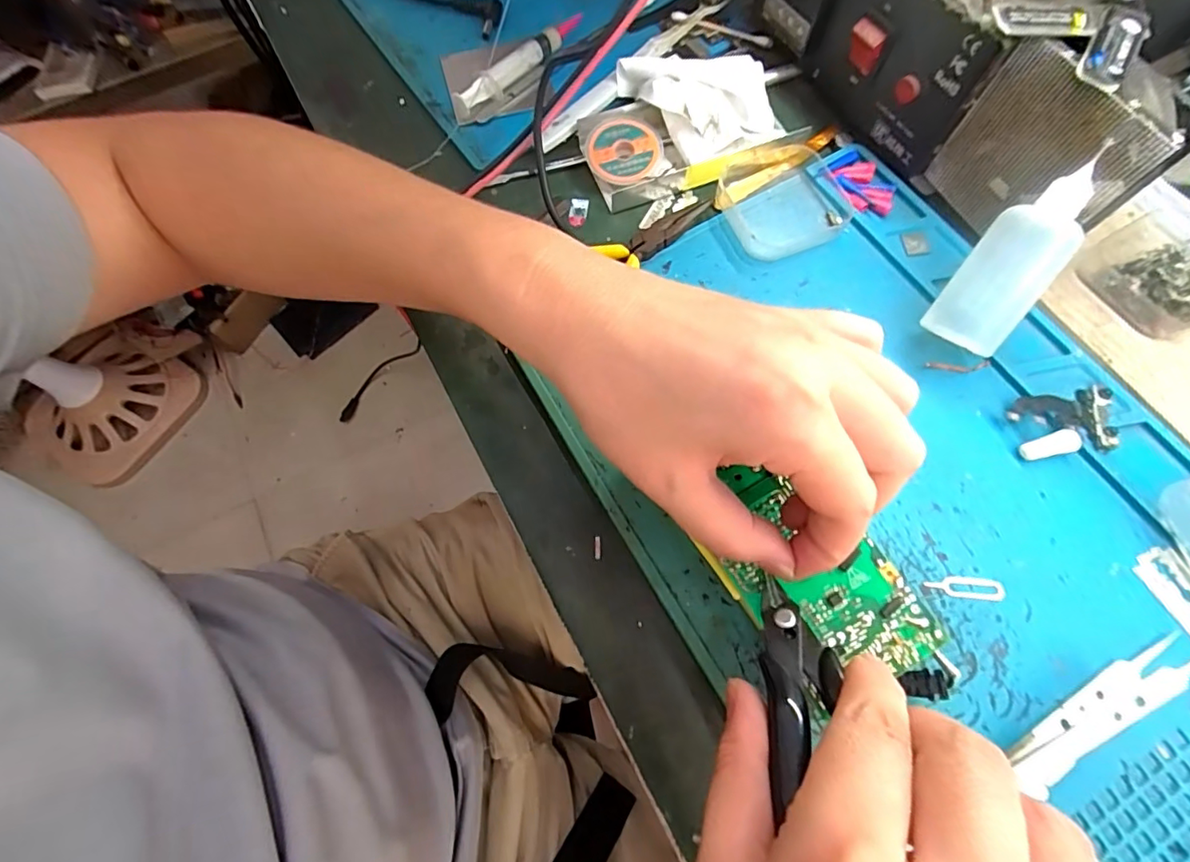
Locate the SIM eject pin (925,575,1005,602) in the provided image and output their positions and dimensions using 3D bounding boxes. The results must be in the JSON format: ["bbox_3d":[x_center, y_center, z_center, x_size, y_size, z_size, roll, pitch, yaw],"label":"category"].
[{"bbox_3d":[0.163,0.069,0.229,0.034,0.004,0.009,5,70,4],"label":"SIM eject pin"}]

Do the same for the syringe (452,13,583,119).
[{"bbox_3d":[-0.047,-0.242,0.341,0.109,0.019,0.012,-44,74,-13],"label":"syringe"}]

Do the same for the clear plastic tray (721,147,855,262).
[{"bbox_3d":[0.110,-0.134,0.301,0.068,0.014,0.069,-15,70,-3],"label":"clear plastic tray"}]

